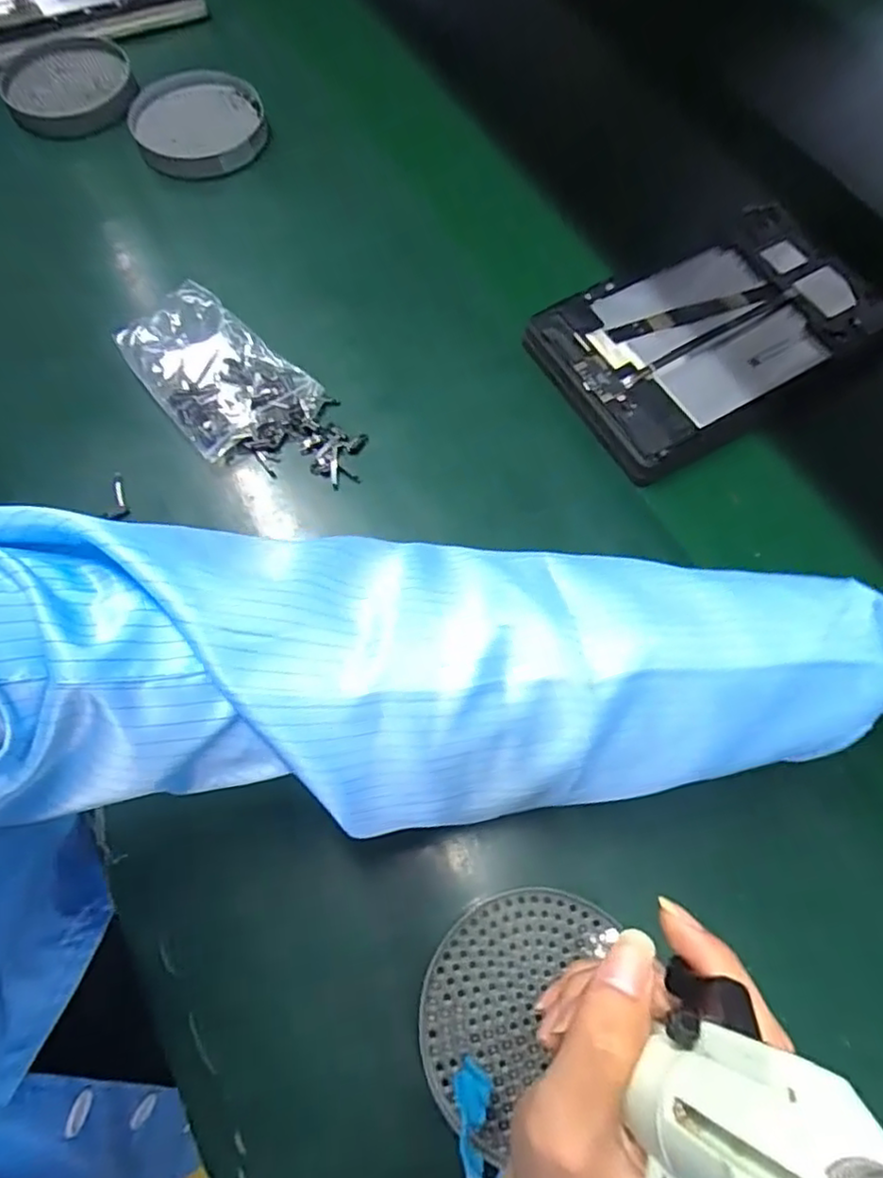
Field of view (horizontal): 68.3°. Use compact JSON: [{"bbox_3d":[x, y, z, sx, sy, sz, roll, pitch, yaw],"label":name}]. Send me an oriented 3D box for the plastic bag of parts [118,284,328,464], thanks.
[{"bbox_3d":[-0.161,-0.159,0.463,0.092,0.033,0.138,-37,70,-18],"label":"plastic bag of parts"}]

